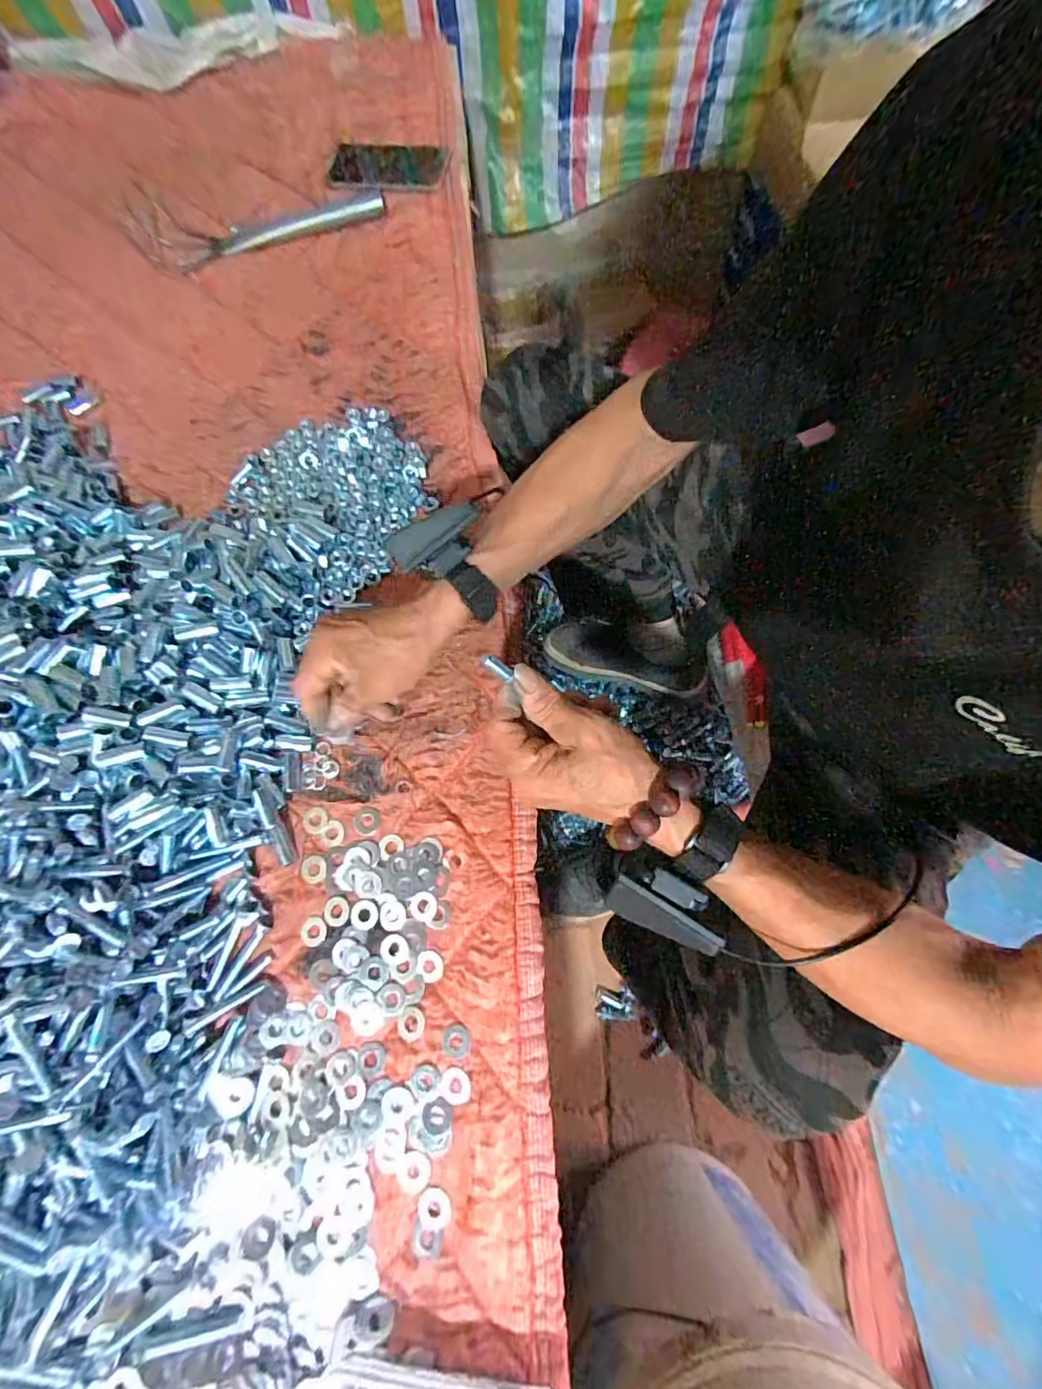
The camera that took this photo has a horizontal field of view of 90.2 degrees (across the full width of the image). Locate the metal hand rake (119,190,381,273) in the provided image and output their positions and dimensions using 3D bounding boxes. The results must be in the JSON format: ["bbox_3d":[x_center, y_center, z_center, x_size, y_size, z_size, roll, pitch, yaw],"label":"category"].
[{"bbox_3d":[-0.321,-0.580,0.638,0.299,0.034,0.082,-12,72,-3],"label":"metal hand rake"}]

